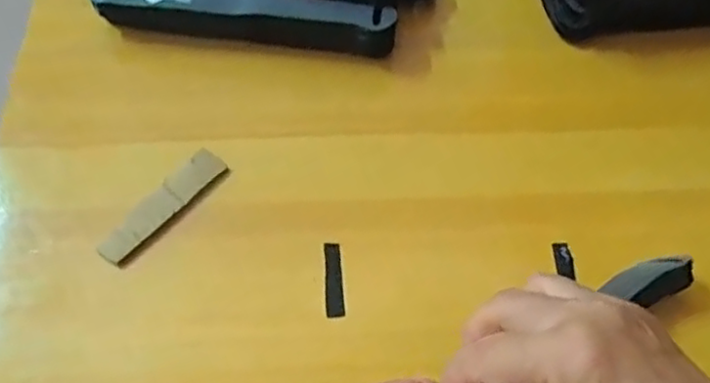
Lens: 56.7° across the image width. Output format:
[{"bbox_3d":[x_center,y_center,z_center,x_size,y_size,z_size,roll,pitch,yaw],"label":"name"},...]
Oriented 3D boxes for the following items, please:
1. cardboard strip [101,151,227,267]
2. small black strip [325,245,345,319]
[{"bbox_3d":[-0.114,0.007,0.390,0.020,0.006,0.086,37,67,17],"label":"cardboard strip"},{"bbox_3d":[-0.012,0.050,0.374,0.010,0.004,0.043,-3,62,-3],"label":"small black strip"}]

